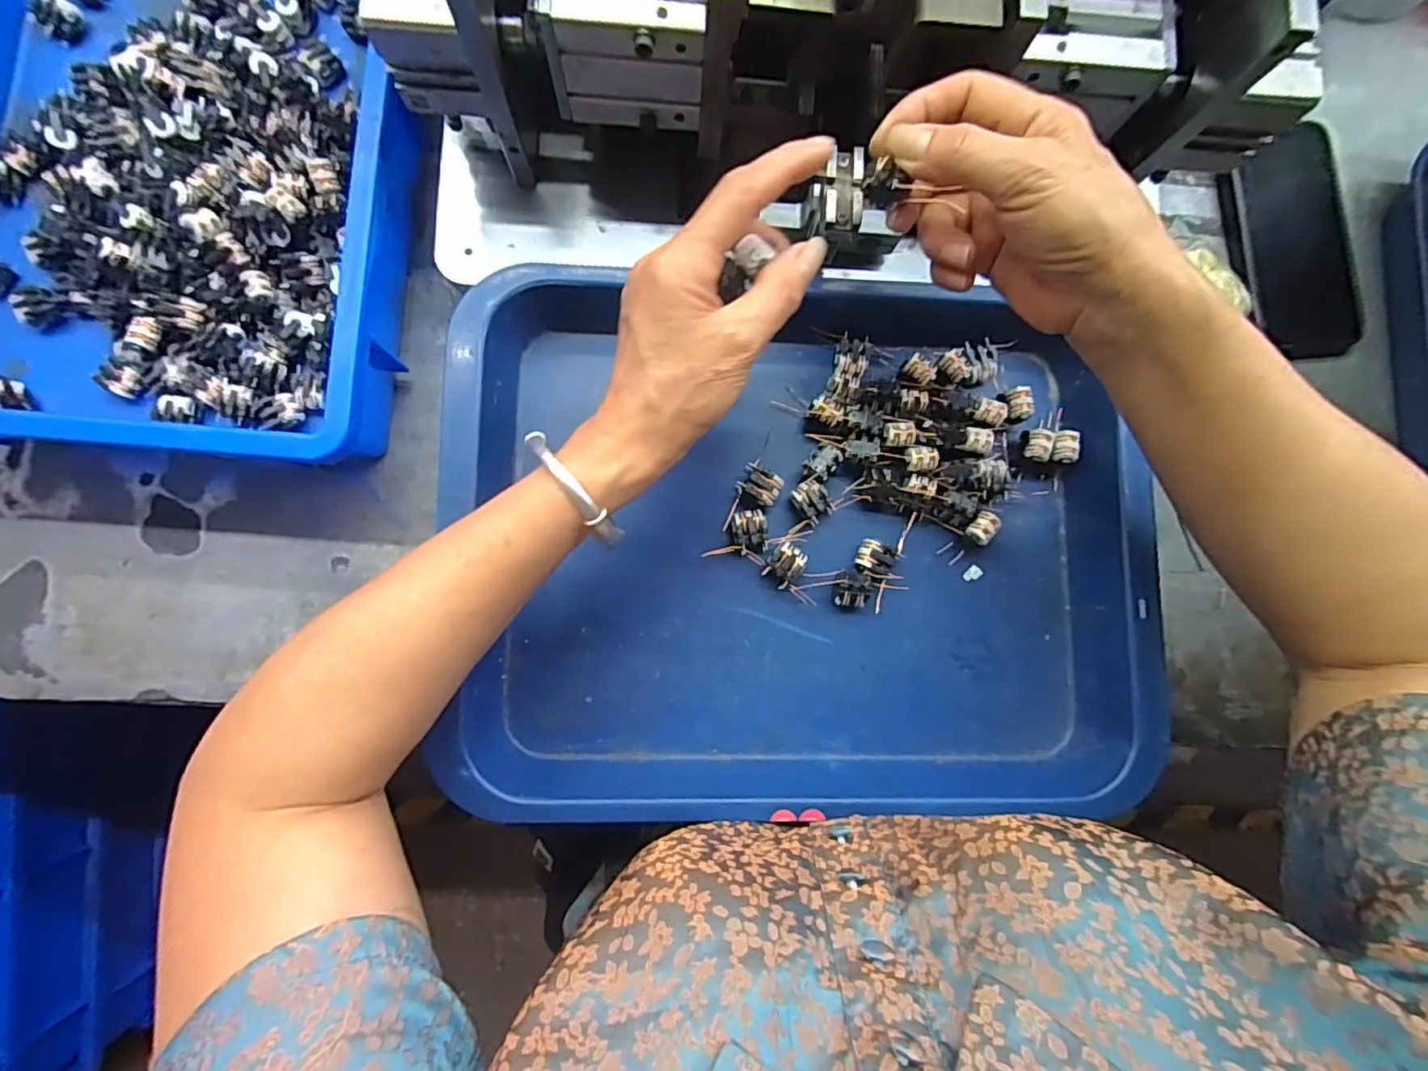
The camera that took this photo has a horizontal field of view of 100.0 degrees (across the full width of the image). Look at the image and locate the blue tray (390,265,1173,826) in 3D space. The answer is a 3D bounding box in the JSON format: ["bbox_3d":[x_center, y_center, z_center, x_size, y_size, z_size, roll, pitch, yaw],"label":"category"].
[{"bbox_3d":[0.050,-0.002,0.338,0.374,0.061,0.292,2,83,-2],"label":"blue tray"}]

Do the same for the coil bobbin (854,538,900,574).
[{"bbox_3d":[0.094,0.014,0.349,0.022,0.013,0.020,25,83,1],"label":"coil bobbin"}]

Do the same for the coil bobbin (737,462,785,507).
[{"bbox_3d":[0.027,-0.030,0.351,0.024,0.014,0.018,31,83,2],"label":"coil bobbin"}]

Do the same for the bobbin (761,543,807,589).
[{"bbox_3d":[0.041,0.017,0.345,0.019,0.011,0.024,39,83,3],"label":"bobbin"}]

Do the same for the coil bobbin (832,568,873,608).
[{"bbox_3d":[0.080,0.030,0.343,0.020,0.015,0.021,2,83,-2],"label":"coil bobbin"}]

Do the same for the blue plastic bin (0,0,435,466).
[{"bbox_3d":[-0.312,-0.254,0.332,0.277,0.092,0.419,3,83,-1],"label":"blue plastic bin"}]

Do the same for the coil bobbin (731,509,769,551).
[{"bbox_3d":[0.021,-0.003,0.346,0.019,0.012,0.022,-12,83,-3],"label":"coil bobbin"}]

